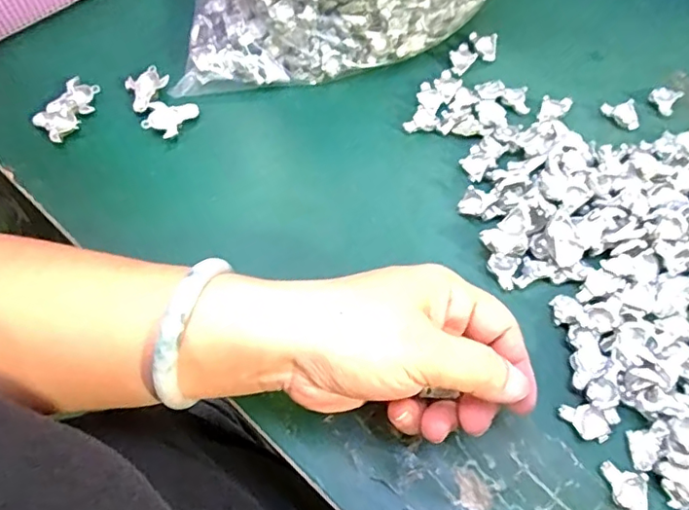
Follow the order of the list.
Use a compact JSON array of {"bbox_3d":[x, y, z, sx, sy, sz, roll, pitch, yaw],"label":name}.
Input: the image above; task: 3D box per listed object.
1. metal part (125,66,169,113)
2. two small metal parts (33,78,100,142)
[{"bbox_3d":[-0.134,-0.114,0.386,0.029,0.007,0.028,-33,67,-15],"label":"metal part"},{"bbox_3d":[-0.184,-0.097,0.379,0.029,0.012,0.046,37,69,19],"label":"two small metal parts"}]

